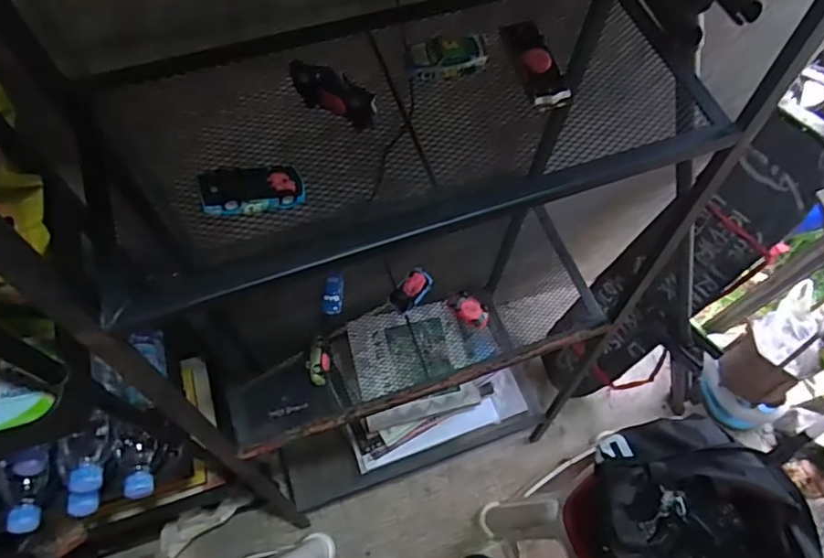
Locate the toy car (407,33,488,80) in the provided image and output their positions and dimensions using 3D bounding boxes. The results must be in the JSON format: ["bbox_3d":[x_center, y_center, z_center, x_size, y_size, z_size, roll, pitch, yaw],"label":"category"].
[{"bbox_3d":[0.031,-0.199,0.501,0.071,0.022,0.033,-11,65,-8],"label":"toy car"}]

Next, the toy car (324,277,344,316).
[{"bbox_3d":[-0.114,0.025,0.814,0.027,0.014,0.059,9,99,2],"label":"toy car"}]

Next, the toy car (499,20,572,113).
[{"bbox_3d":[0.109,-0.191,0.502,0.035,0.024,0.096,-16,66,-10],"label":"toy car"}]

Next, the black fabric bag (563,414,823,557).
[{"bbox_3d":[0.402,0.387,0.771,0.273,0.182,0.369,-19,67,-11],"label":"black fabric bag"}]

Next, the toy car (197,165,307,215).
[{"bbox_3d":[-0.123,-0.070,0.436,0.077,0.016,0.033,-11,64,-25],"label":"toy car"}]

